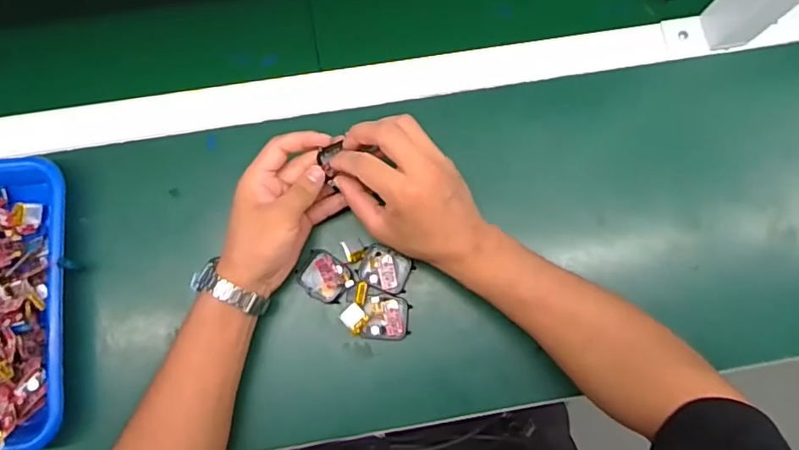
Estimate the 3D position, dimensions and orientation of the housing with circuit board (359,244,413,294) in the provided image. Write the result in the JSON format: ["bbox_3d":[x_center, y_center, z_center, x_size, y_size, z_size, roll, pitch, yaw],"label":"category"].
[{"bbox_3d":[-0.014,0.041,0.478,0.045,0.011,0.036,26,80,5],"label":"housing with circuit board"}]

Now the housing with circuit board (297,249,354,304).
[{"bbox_3d":[-0.068,0.046,0.473,0.049,0.014,0.039,37,81,6],"label":"housing with circuit board"}]

